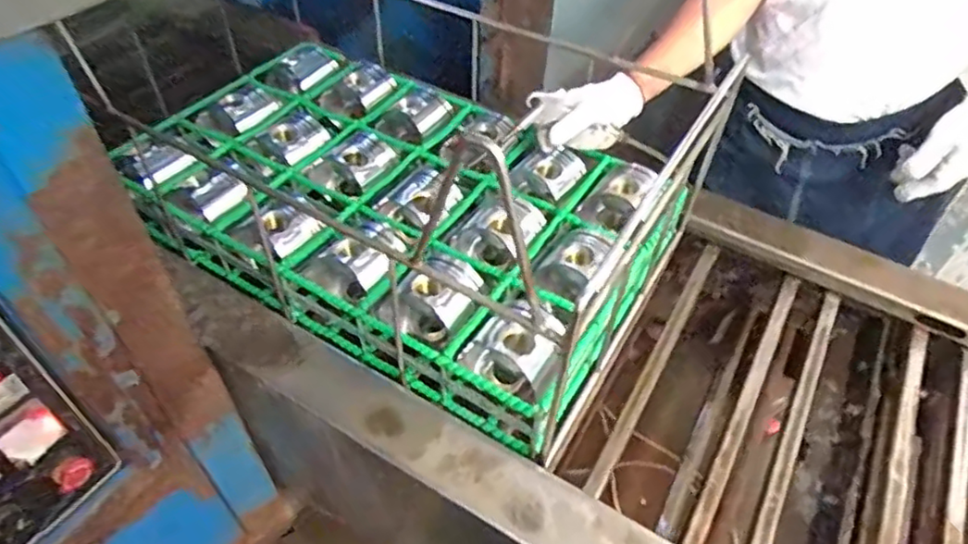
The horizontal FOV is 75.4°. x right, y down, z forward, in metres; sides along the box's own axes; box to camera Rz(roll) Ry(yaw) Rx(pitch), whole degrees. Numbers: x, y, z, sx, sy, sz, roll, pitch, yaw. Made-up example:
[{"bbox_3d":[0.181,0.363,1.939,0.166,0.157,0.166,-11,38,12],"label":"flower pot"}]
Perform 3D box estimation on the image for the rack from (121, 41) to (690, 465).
[{"bbox_3d":[-0.140,-0.103,0.978,0.798,0.150,0.451,25,51,19],"label":"rack"}]

